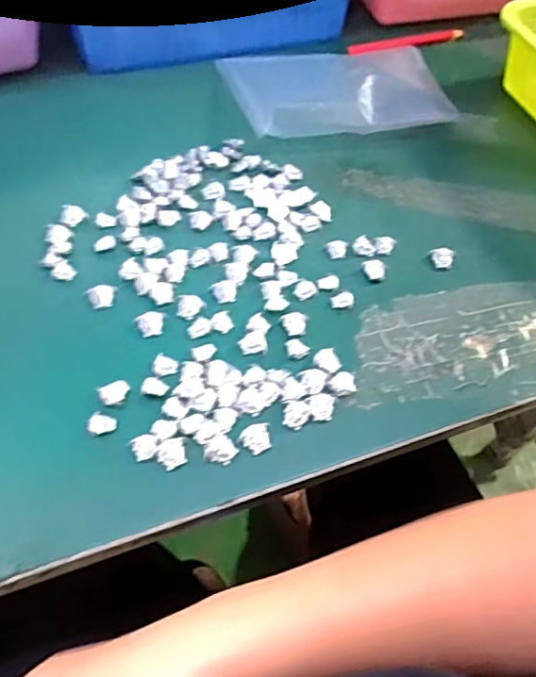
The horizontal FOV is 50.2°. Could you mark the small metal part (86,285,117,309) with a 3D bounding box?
[{"bbox_3d":[-0.114,-0.029,0.395,0.019,0.006,0.017,-8,57,-9],"label":"small metal part"}]

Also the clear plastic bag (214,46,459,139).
[{"bbox_3d":[0.064,-0.239,0.539,0.190,0.027,0.143,-12,58,-12],"label":"clear plastic bag"}]

